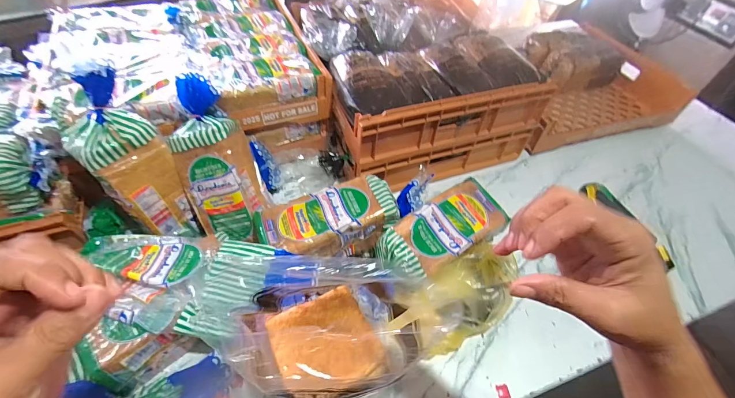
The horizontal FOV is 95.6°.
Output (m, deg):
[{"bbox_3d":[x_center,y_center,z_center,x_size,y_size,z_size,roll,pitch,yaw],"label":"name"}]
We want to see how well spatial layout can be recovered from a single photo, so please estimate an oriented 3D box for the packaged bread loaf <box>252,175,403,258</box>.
[{"bbox_3d":[-0.073,0.044,0.657,0.274,0.101,0.123,-9,53,-12],"label":"packaged bread loaf"}]

